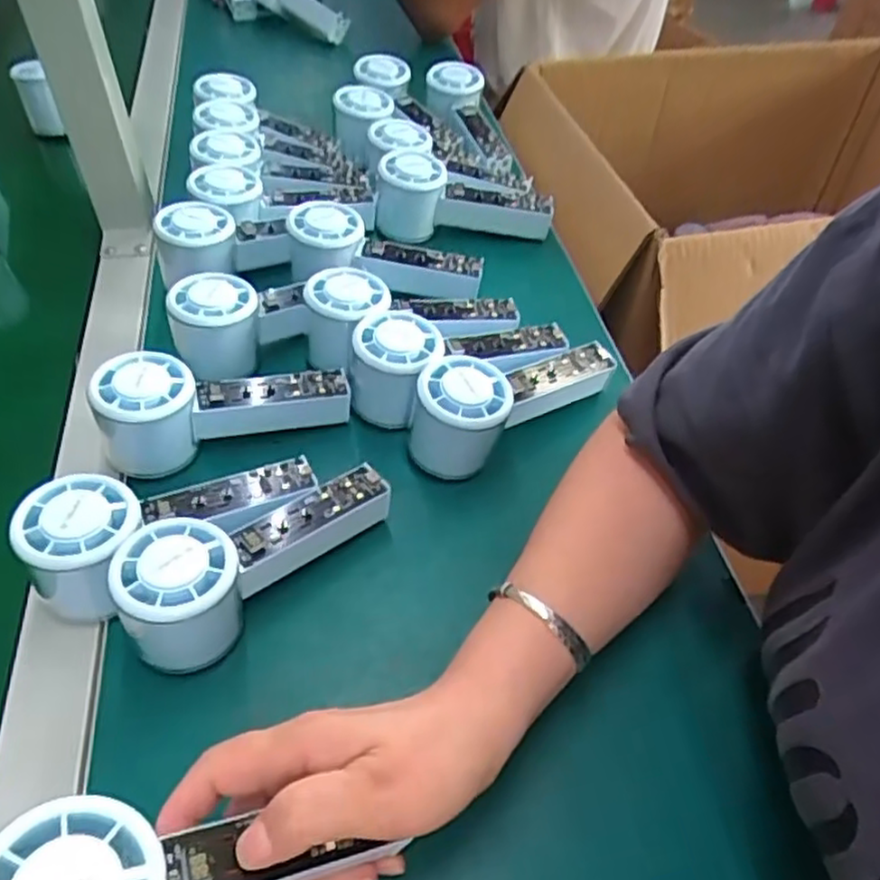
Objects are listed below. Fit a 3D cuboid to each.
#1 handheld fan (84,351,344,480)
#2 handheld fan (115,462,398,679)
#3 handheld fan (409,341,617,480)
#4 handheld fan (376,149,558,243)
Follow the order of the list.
[{"bbox_3d":[-0.133,-0.023,0.449,0.152,0.061,0.053,-10,49,-12],"label":"handheld fan"},{"bbox_3d":[-0.099,0.057,0.383,0.057,0.066,0.150,34,54,25],"label":"handheld fan"},{"bbox_3d":[0.046,-0.029,0.472,0.153,0.072,0.058,-33,57,-29],"label":"handheld fan"},{"bbox_3d":[0.021,-0.214,0.624,0.150,0.057,0.063,-2,48,-6],"label":"handheld fan"}]

